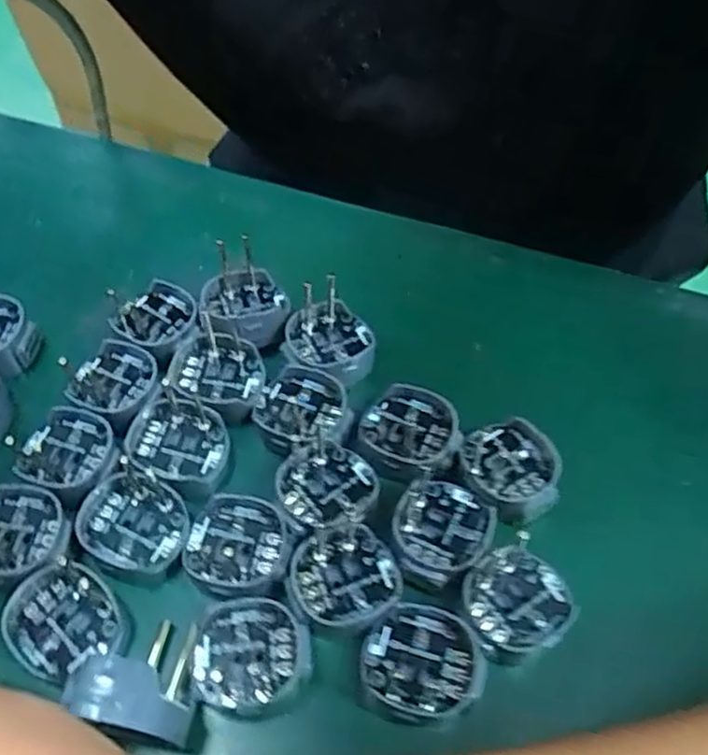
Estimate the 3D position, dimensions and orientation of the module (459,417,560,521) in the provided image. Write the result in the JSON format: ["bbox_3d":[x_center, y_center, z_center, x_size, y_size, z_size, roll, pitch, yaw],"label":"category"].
[{"bbox_3d":[0.043,0.026,0.208,0.024,0.014,0.030,-21,58,-14],"label":"module"}]

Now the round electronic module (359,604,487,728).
[{"bbox_3d":[0.016,0.068,0.176,0.028,0.006,0.027,14,57,10],"label":"round electronic module"}]

